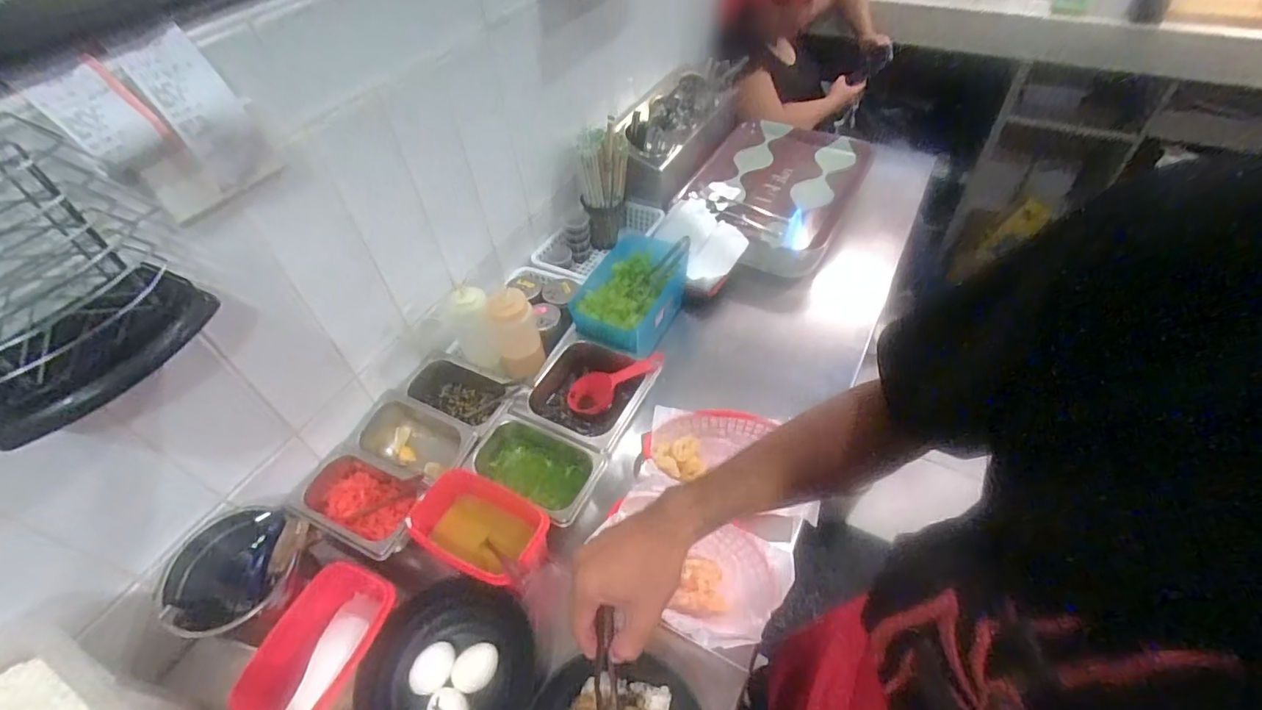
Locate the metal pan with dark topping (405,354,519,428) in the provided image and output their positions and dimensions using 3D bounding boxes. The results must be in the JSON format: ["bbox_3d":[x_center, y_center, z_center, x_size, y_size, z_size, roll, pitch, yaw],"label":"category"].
[{"bbox_3d":[-0.257,0.063,0.826,0.174,0.076,0.095,18,53,19],"label":"metal pan with dark topping"}]

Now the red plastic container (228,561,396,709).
[{"bbox_3d":[-0.325,0.316,0.600,0.110,0.072,0.164,6,50,9],"label":"red plastic container"}]

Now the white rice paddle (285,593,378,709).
[{"bbox_3d":[-0.317,0.325,0.578,0.053,0.029,0.212,-5,16,0],"label":"white rice paddle"}]

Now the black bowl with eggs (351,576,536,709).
[{"bbox_3d":[-0.191,0.341,0.592,0.168,0.073,0.183,-2,49,2],"label":"black bowl with eggs"}]

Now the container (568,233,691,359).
[{"bbox_3d":[0.001,-0.099,0.921,0.137,0.082,0.232,18,53,19],"label":"container"}]

